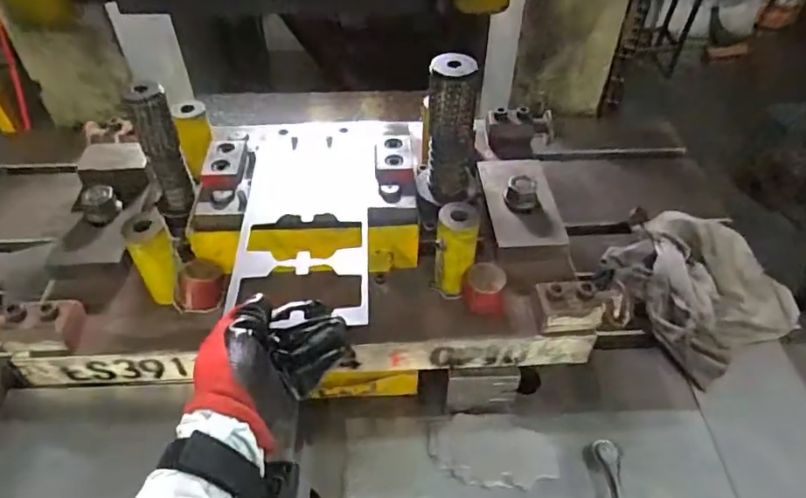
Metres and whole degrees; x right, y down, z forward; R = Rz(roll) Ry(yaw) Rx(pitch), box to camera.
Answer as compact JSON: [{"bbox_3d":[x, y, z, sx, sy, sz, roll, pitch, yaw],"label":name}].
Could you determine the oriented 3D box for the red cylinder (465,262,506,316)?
[{"bbox_3d":[0.085,0.041,0.576,0.042,0.047,0.031,10,46,10],"label":"red cylinder"}]

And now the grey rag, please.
[{"bbox_3d":[0.379,0.038,0.737,0.186,0.067,0.225,-19,48,-17],"label":"grey rag"}]

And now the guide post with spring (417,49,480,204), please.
[{"bbox_3d":[0.048,-0.115,0.587,0.062,0.160,0.048,6,45,6],"label":"guide post with spring"}]

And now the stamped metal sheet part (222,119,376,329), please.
[{"bbox_3d":[-0.092,-0.043,0.568,0.129,0.008,0.290,-2,45,-4],"label":"stamped metal sheet part"}]

